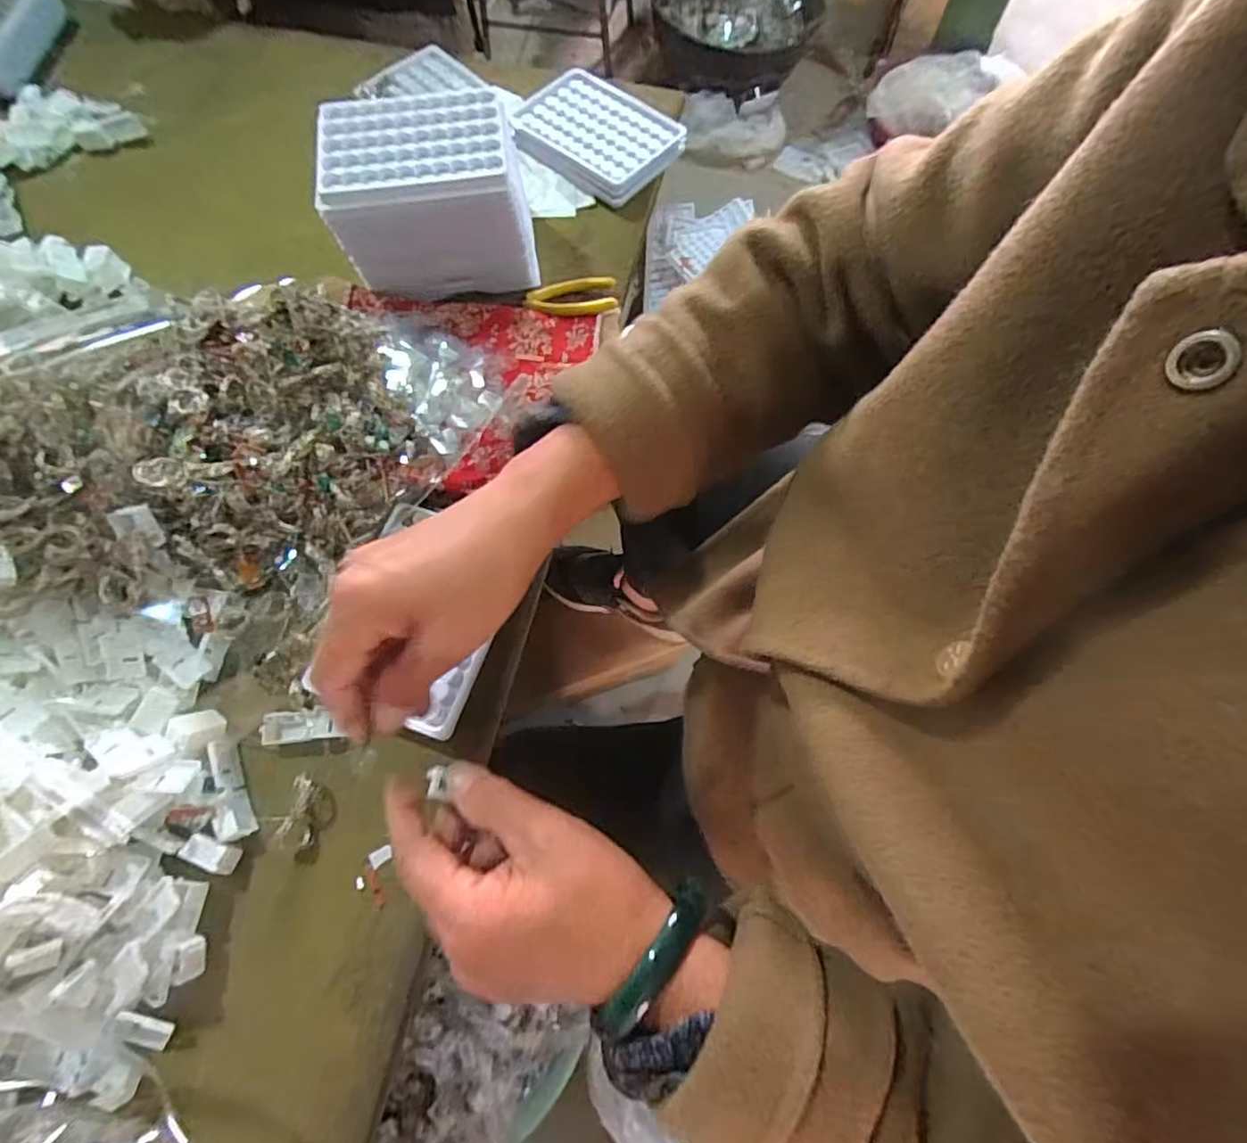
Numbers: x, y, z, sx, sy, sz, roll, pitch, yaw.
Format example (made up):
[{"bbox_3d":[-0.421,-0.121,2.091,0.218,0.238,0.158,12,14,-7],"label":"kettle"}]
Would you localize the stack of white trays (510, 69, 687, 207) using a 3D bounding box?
[{"bbox_3d":[-0.023,-0.379,0.523,0.125,0.020,0.095,38,73,12],"label":"stack of white trays"}]

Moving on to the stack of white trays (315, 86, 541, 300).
[{"bbox_3d":[-0.137,-0.269,0.439,0.129,0.093,0.086,-9,70,-5],"label":"stack of white trays"}]

